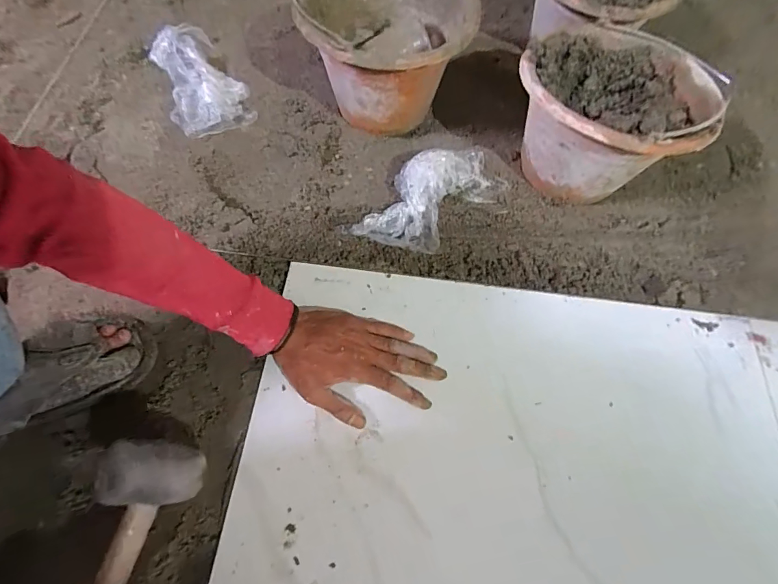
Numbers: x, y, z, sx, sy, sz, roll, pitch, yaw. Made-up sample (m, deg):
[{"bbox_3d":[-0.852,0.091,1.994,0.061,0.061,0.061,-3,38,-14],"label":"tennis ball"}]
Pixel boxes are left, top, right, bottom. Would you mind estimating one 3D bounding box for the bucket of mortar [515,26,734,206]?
[{"bbox_3d":[0.307,-0.242,0.590,0.244,0.155,0.232,1,64,-3],"label":"bucket of mortar"}]

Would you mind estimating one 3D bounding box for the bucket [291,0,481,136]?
[{"bbox_3d":[-0.007,-0.364,0.641,0.242,0.171,0.241,1,64,-3],"label":"bucket"}]

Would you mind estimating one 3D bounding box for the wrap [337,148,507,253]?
[{"bbox_3d":[0.064,-0.147,0.601,0.130,0.047,0.256,42,69,16],"label":"wrap"}]

